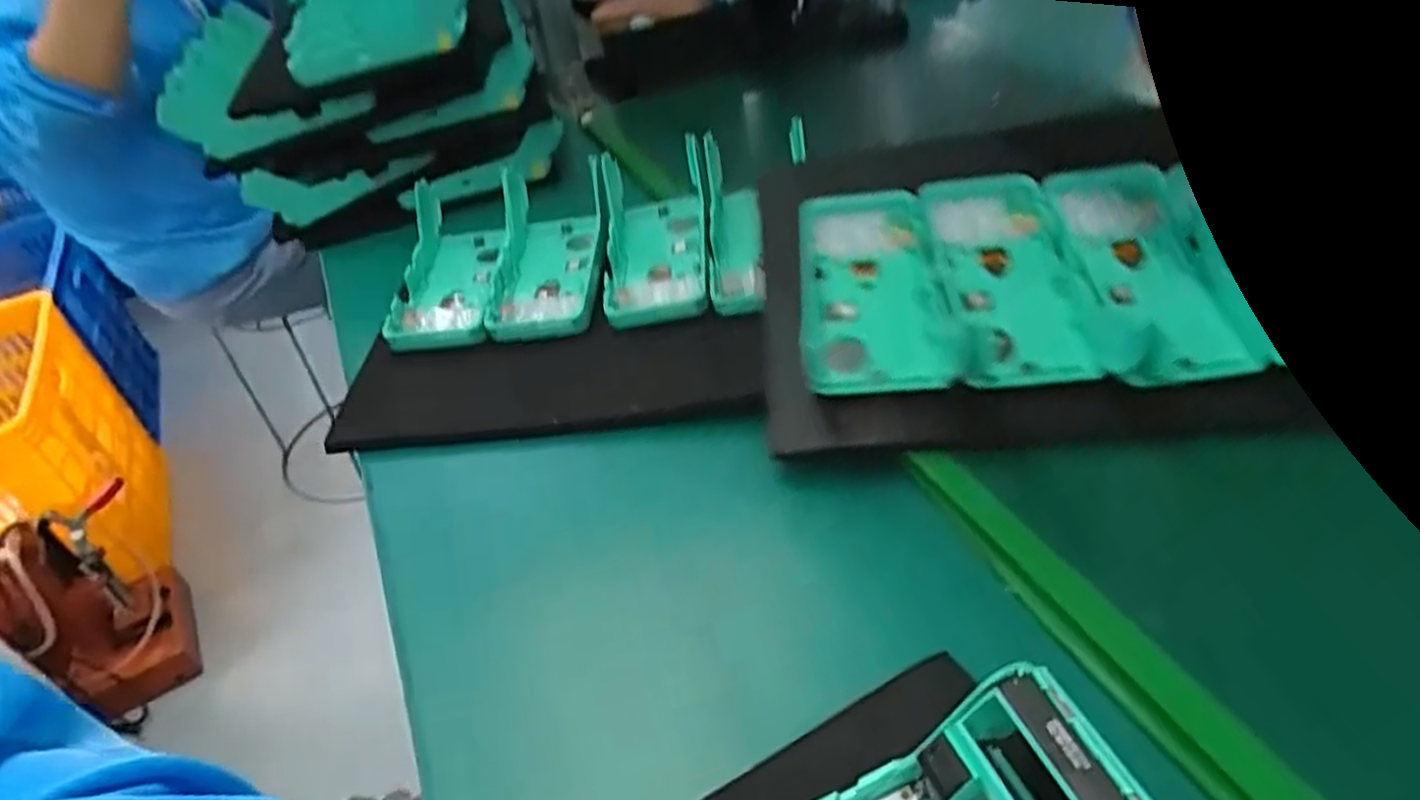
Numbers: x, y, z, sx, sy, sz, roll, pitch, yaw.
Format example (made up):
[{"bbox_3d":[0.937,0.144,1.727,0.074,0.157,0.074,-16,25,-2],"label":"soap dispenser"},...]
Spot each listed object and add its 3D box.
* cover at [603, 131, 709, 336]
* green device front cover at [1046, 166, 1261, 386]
[{"bbox_3d":[-0.042,-0.126,0.588,0.082,0.056,0.164,-7,40,1],"label":"cover"},{"bbox_3d":[0.249,-0.078,0.452,0.075,0.025,0.161,-4,58,4],"label":"green device front cover"}]

